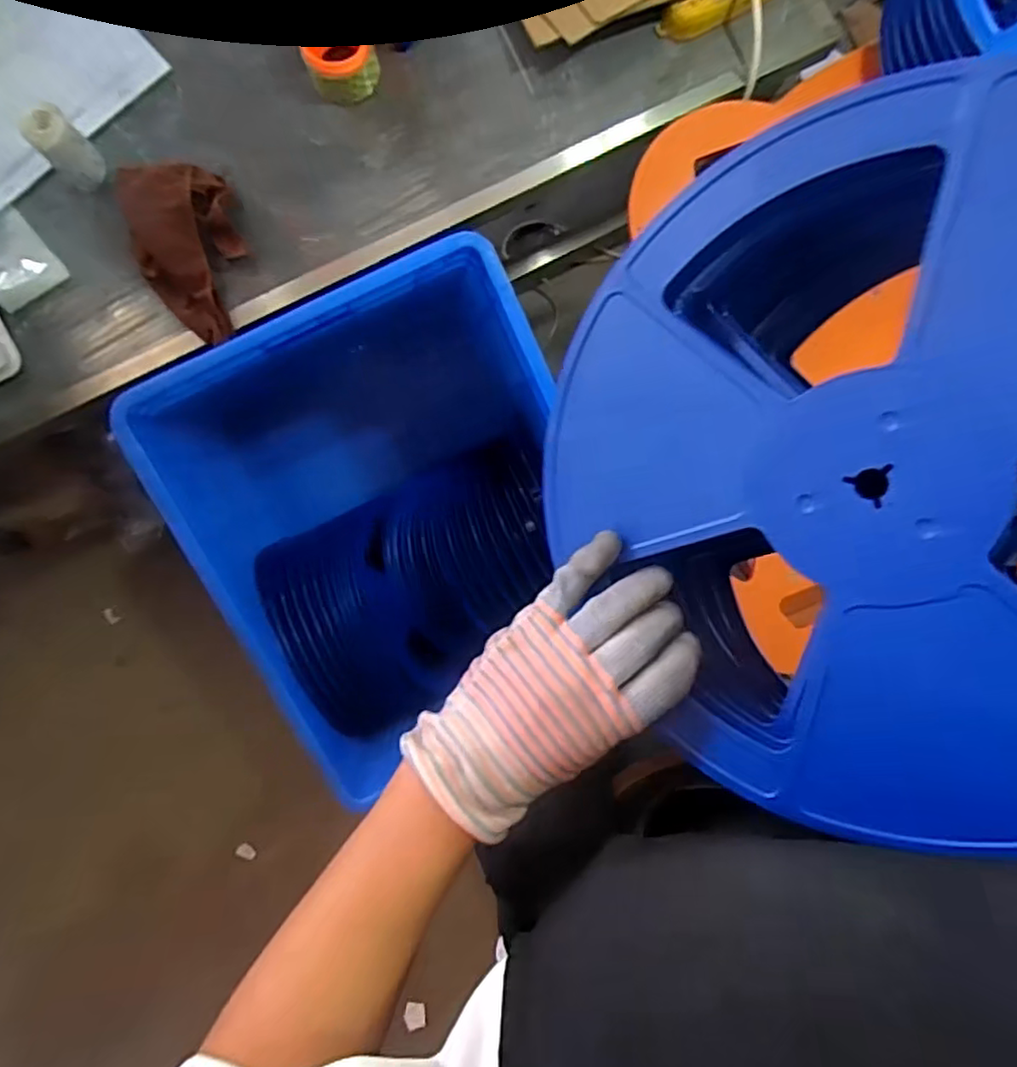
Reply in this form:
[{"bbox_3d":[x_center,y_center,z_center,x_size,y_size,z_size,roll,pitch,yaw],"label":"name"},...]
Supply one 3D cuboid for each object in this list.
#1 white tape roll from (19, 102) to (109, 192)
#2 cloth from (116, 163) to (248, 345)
[{"bbox_3d":[-0.500,-0.436,0.731,0.049,0.077,0.046,0,87,-3],"label":"white tape roll"},{"bbox_3d":[-0.376,-0.334,0.763,0.121,0.049,0.210,-16,88,-4],"label":"cloth"}]

